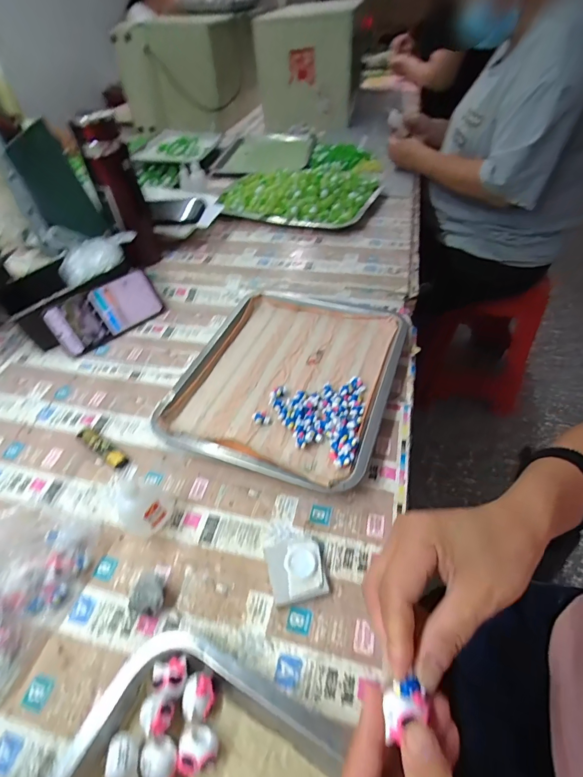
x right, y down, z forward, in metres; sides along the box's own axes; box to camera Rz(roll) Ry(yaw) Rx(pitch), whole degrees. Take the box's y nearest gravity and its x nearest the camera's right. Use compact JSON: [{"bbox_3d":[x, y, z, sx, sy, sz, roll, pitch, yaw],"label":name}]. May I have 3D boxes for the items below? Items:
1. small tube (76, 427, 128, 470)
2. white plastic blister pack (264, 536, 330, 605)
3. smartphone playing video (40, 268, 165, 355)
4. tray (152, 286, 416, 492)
[{"bbox_3d":[-0.229,0.070,0.455,0.086,0.012,0.020,28,56,26],"label":"small tube"},{"bbox_3d":[0.004,0.163,0.345,0.048,0.016,0.057,-13,49,-7],"label":"white plastic blister pack"},{"bbox_3d":[-0.289,-0.123,0.593,0.162,0.082,0.010,-37,24,-26],"label":"smartphone playing video"},{"bbox_3d":[-0.001,-0.023,0.513,0.262,0.030,0.311,15,51,16],"label":"tray"}]

